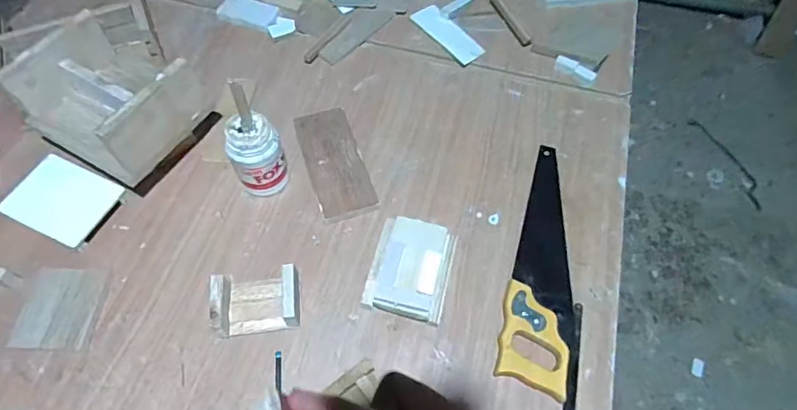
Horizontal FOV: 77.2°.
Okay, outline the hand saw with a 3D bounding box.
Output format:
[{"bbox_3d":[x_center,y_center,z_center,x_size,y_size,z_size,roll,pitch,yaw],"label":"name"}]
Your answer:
[{"bbox_3d":[0.228,0.075,0.759,0.096,0.029,0.400,15,61,6],"label":"hand saw"}]

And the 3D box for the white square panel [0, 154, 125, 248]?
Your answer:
[{"bbox_3d":[-0.517,-0.009,0.769,0.139,0.016,0.116,23,62,10],"label":"white square panel"}]

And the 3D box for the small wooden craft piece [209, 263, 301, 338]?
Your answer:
[{"bbox_3d":[-0.199,0.133,0.702,0.121,0.054,0.085,-3,61,-5],"label":"small wooden craft piece"}]

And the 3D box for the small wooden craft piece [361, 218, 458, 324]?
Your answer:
[{"bbox_3d":[0.017,0.090,0.731,0.115,0.049,0.147,12,61,4],"label":"small wooden craft piece"}]

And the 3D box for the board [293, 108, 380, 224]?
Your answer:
[{"bbox_3d":[-0.106,-0.072,0.830,0.091,0.019,0.209,-16,63,-11],"label":"board"}]

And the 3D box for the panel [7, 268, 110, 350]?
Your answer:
[{"bbox_3d":[-0.474,0.144,0.699,0.108,0.017,0.110,3,61,-1],"label":"panel"}]

